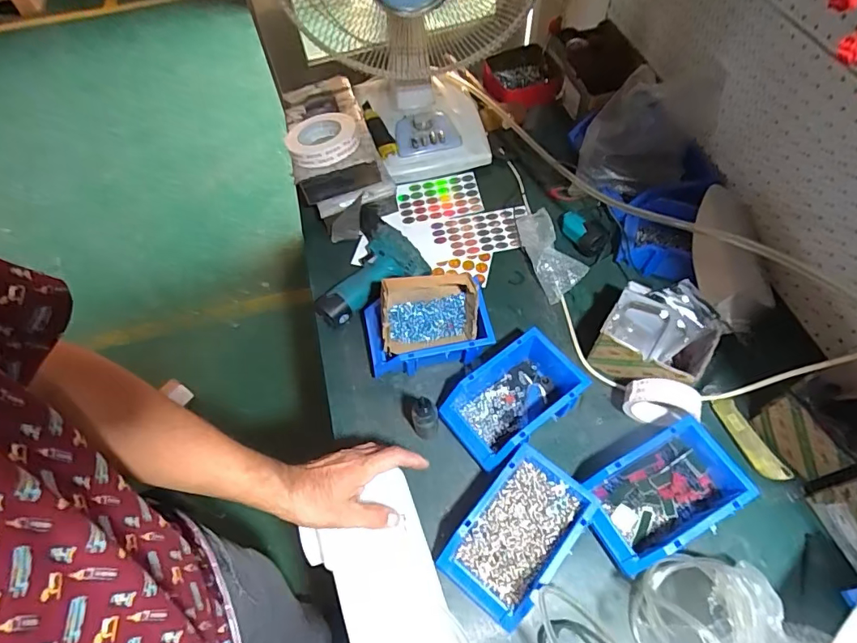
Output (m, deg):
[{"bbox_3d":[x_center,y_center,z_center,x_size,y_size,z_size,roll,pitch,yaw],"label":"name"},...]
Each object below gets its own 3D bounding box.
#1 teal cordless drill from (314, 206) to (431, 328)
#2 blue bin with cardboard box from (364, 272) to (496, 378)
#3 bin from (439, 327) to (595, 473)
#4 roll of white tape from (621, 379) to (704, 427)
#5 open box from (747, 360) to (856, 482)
[{"bbox_3d":[-0.124,-0.102,0.857,0.200,0.059,0.189,-26,62,-13],"label":"teal cordless drill"},{"bbox_3d":[-0.004,0.006,0.738,0.183,0.126,0.113,-10,59,-3],"label":"blue bin with cardboard box"},{"bbox_3d":[0.123,0.108,0.690,0.195,0.075,0.116,-34,63,-16],"label":"bin"},{"bbox_3d":[0.317,0.112,0.666,0.090,0.085,0.037,17,61,12],"label":"roll of white tape"},{"bbox_3d":[0.534,0.128,0.632,0.146,0.100,0.135,-14,60,-6],"label":"open box"}]

